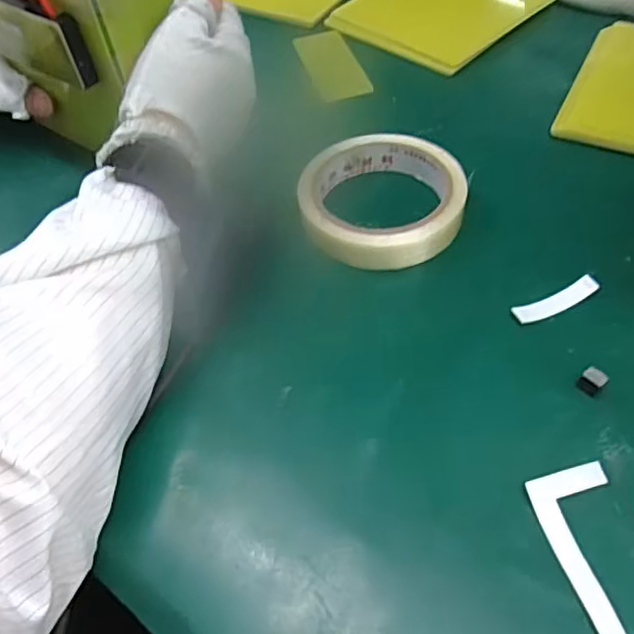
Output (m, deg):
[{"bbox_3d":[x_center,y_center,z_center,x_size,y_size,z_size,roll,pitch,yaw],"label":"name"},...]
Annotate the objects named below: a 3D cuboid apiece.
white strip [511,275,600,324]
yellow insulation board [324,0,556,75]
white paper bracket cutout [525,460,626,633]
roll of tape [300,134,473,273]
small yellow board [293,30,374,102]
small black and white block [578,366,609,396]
[{"bbox_3d":[0.127,-0.008,0.320,0.049,0.005,0.012,-22,54,-11],"label":"white strip"},{"bbox_3d":[0.105,-0.265,0.516,0.145,0.010,0.136,-39,58,-22],"label":"yellow insulation board"},{"bbox_3d":[0.120,0.104,0.232,0.037,0.006,0.098,-19,52,-2],"label":"white paper bracket cutout"},{"bbox_3d":[0.038,-0.069,0.362,0.096,0.025,0.095,-3,52,4],"label":"roll of tape"},{"bbox_3d":[0.012,-0.202,0.483,0.040,0.005,0.095,-15,53,-6],"label":"small yellow board"},{"bbox_3d":[0.130,0.031,0.287,0.010,0.011,0.008,32,62,26],"label":"small black and white block"}]

